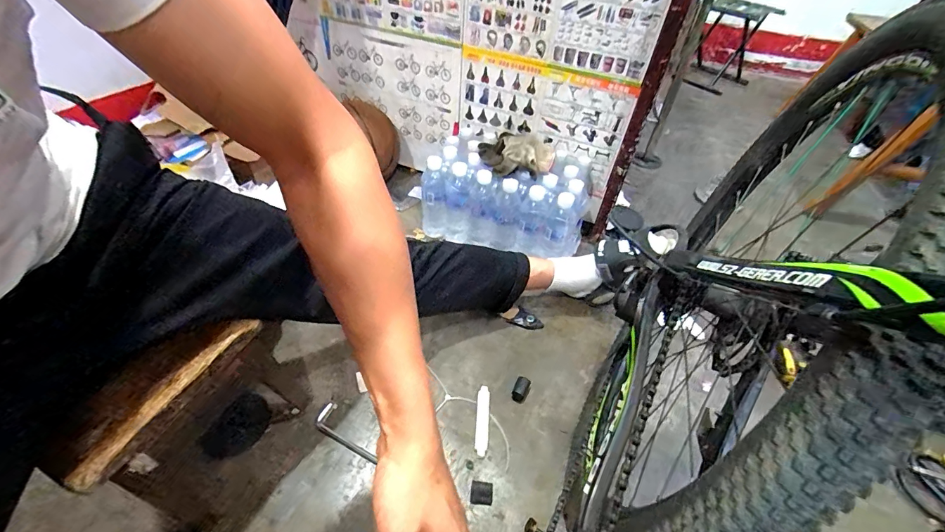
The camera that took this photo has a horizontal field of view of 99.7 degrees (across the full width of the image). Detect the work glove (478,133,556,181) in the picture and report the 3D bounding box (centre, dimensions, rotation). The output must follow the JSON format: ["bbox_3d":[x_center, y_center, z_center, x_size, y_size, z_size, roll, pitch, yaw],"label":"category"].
[{"bbox_3d":[0.093,-0.247,0.898,0.176,0.074,0.099,14,45,8],"label":"work glove"}]

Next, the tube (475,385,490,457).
[{"bbox_3d":[0.018,0.267,0.694,0.024,0.016,0.115,4,44,0],"label":"tube"}]

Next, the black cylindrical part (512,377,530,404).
[{"bbox_3d":[0.090,0.234,0.745,0.026,0.034,0.043,20,47,16],"label":"black cylindrical part"}]

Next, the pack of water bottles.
[{"bbox_3d":[0.086,-0.181,0.991,0.375,0.190,0.257,16,45,9],"label":"pack of water bottles"}]

